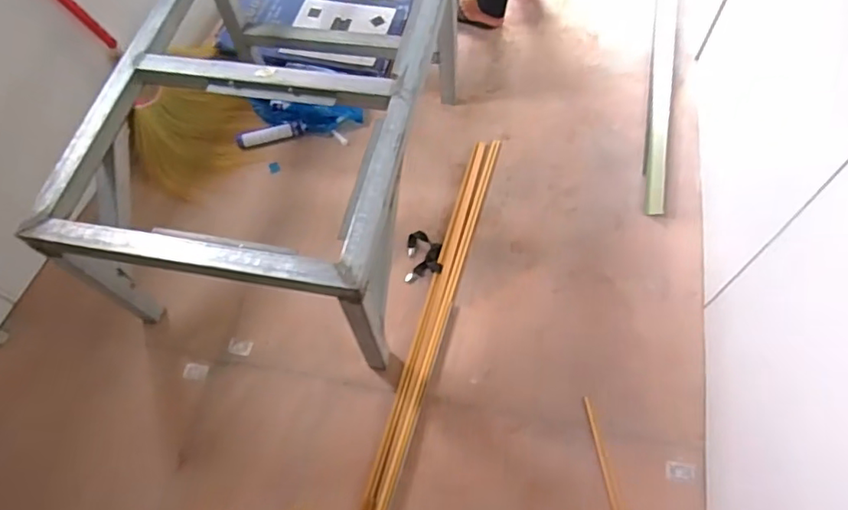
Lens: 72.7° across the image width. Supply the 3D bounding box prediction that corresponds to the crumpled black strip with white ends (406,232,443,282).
[{"bbox_3d":[0.001,-0.001,1.614,0.102,0.014,0.151,-5,63,18],"label":"crumpled black strip with white ends"}]

